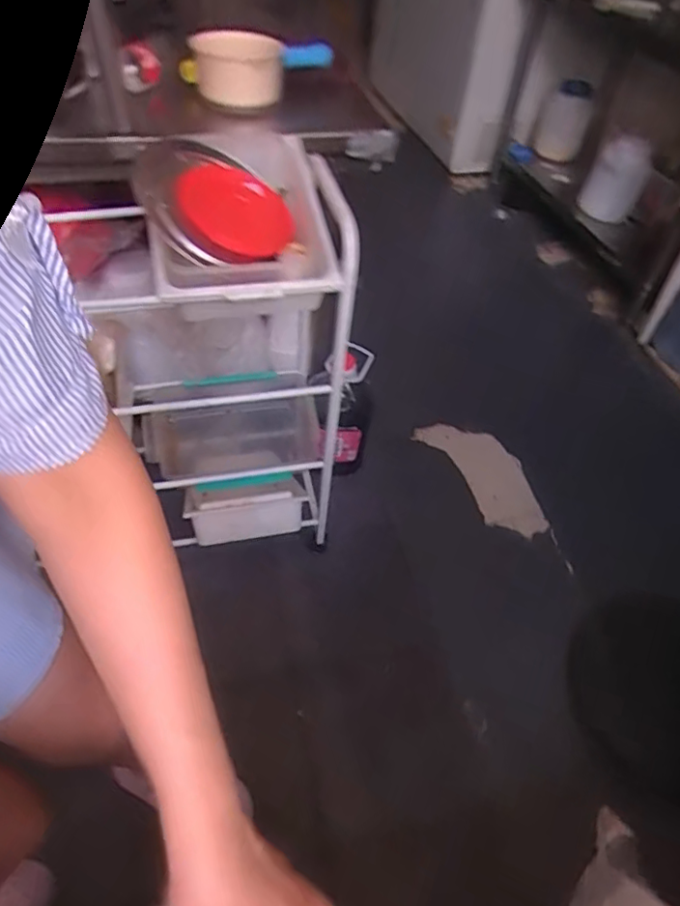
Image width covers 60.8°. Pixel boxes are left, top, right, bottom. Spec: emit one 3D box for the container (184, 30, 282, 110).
[{"bbox_3d":[-0.156,-0.591,0.887,0.134,0.078,0.128,3,49,-4],"label":"container"}]

